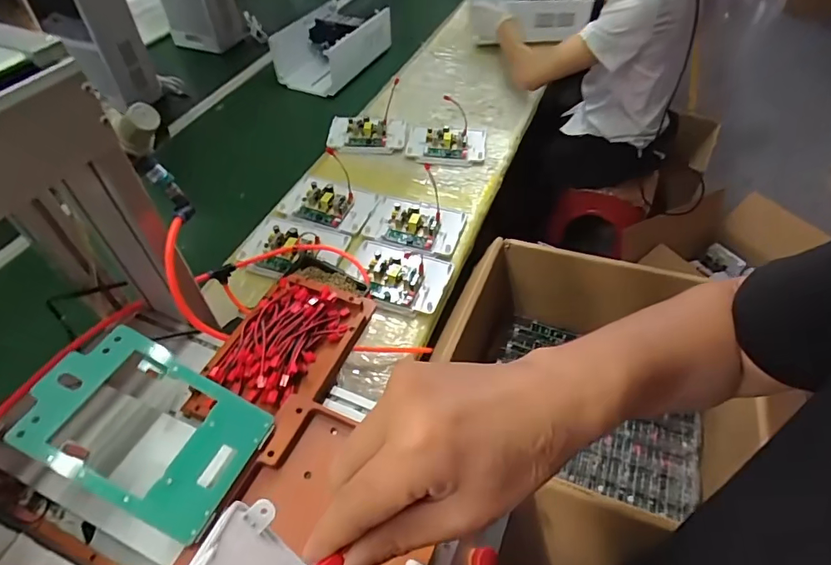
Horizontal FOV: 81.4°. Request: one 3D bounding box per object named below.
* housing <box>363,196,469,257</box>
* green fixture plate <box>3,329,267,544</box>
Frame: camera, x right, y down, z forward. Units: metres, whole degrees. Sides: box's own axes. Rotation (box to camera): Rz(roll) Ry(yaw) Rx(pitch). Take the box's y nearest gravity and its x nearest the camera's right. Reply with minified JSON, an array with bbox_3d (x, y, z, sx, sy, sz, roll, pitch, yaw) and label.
[{"bbox_3d":[-0.001,-0.126,0.965,0.181,0.025,0.136,14,49,12],"label":"housing"},{"bbox_3d":[-0.255,0.133,0.456,0.200,0.013,0.132,30,53,2],"label":"green fixture plate"}]

